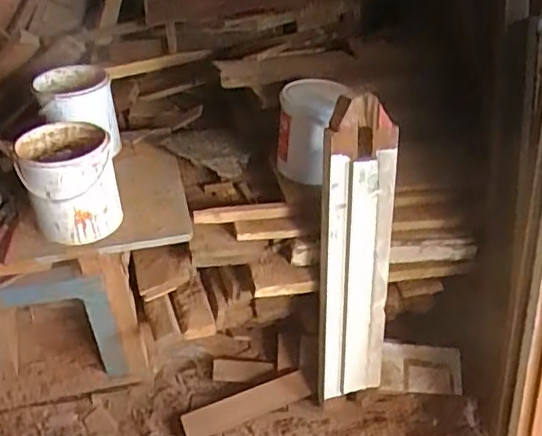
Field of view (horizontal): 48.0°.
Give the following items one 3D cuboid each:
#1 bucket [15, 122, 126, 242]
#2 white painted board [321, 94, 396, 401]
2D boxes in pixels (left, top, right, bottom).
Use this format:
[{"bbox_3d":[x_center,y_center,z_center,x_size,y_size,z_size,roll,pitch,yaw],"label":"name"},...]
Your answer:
[{"bbox_3d":[-0.401,-0.075,1.216,0.172,0.179,0.170,1,43,-1],"label":"bucket"},{"bbox_3d":[0.183,0.102,1.334,0.150,0.734,0.052,2,29,6],"label":"white painted board"}]

